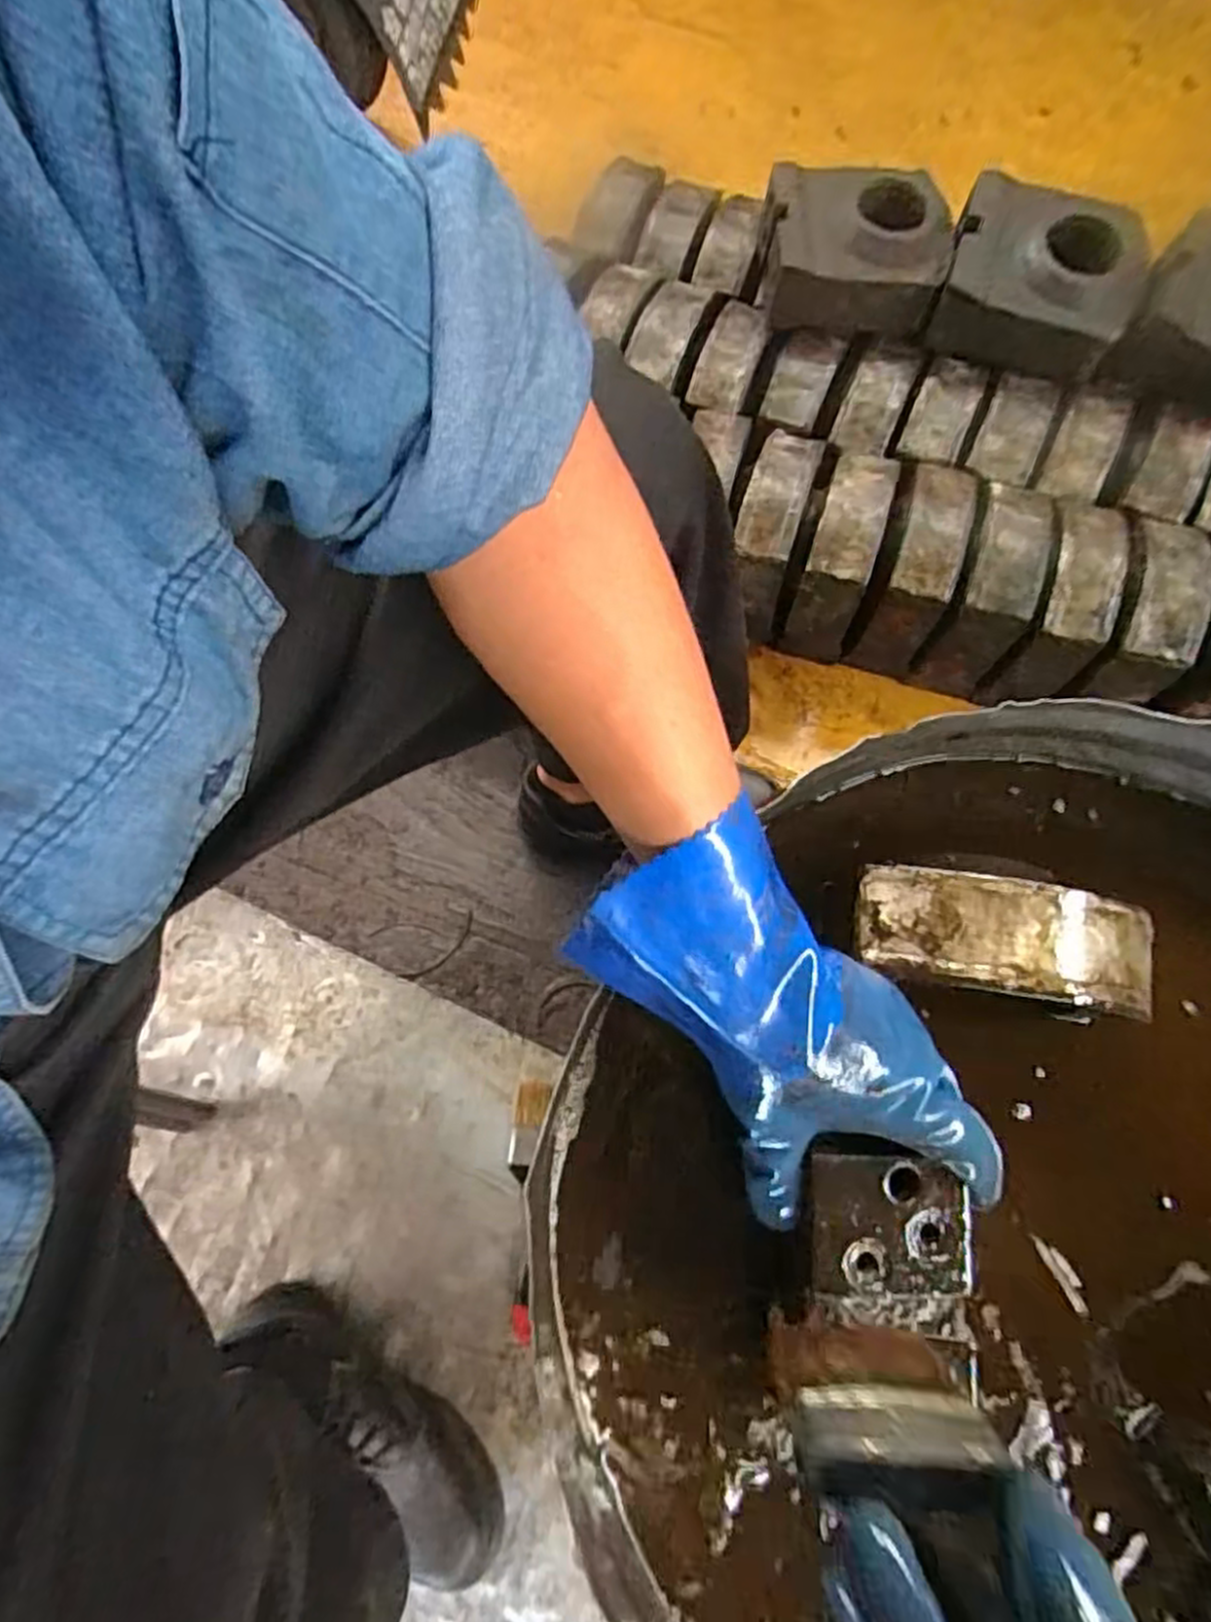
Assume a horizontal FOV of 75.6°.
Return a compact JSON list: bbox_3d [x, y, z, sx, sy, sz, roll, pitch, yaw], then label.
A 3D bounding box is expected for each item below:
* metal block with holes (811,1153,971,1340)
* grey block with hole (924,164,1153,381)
[{"bbox_3d":[0.131,0.201,0.363,0.072,0.023,0.073,5,72,3],"label":"metal block with holes"},{"bbox_3d":[0.441,-0.543,0.795,0.180,0.100,0.154,19,73,7],"label":"grey block with hole"}]

